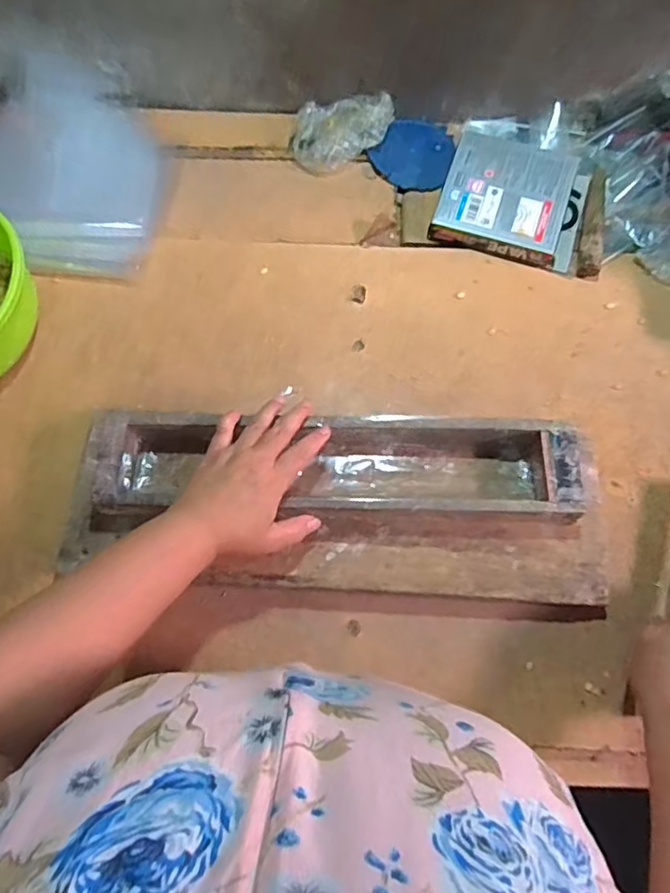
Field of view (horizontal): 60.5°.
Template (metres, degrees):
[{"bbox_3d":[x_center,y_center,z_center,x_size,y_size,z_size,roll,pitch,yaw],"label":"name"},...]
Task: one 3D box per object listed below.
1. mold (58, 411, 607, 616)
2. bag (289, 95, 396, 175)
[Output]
[{"bbox_3d":[0.000,0.052,0.530,0.474,0.065,0.161,6,69,3],"label":"mold"},{"bbox_3d":[0.007,-0.371,0.687,0.127,0.039,0.085,-2,73,1],"label":"bag"}]

